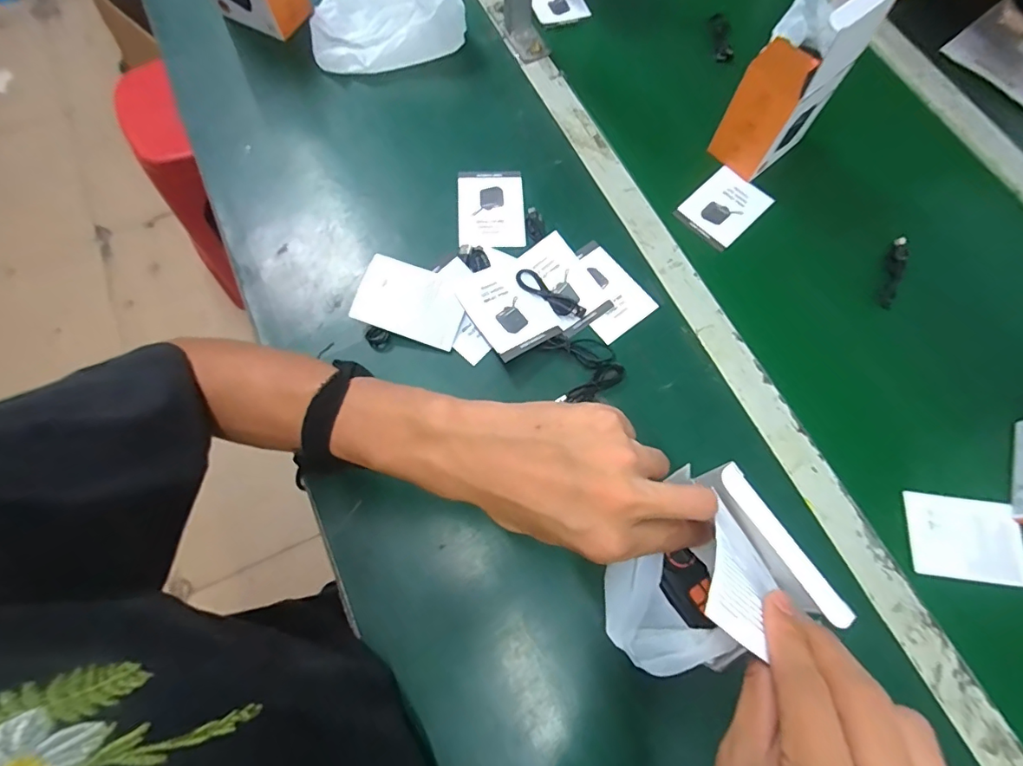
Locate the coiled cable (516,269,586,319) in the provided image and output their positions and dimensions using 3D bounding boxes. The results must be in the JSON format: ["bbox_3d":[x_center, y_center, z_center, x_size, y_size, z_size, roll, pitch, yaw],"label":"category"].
[{"bbox_3d":[0.038,-0.089,0.500,0.077,0.004,0.023,38,72,12],"label":"coiled cable"}]

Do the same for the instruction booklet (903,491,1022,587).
[{"bbox_3d":[0.409,0.140,0.450,0.098,0.005,0.073,6,66,5],"label":"instruction booklet"}]

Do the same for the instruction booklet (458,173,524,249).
[{"bbox_3d":[-0.022,-0.190,0.542,0.070,0.007,0.102,-1,69,-5],"label":"instruction booklet"}]

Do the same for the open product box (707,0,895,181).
[{"bbox_3d":[0.284,-0.308,0.512,0.077,0.170,0.099,40,73,13],"label":"open product box"}]

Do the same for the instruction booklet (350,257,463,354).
[{"bbox_3d":[-0.096,-0.079,0.481,0.099,0.005,0.068,19,79,-5],"label":"instruction booklet"}]

